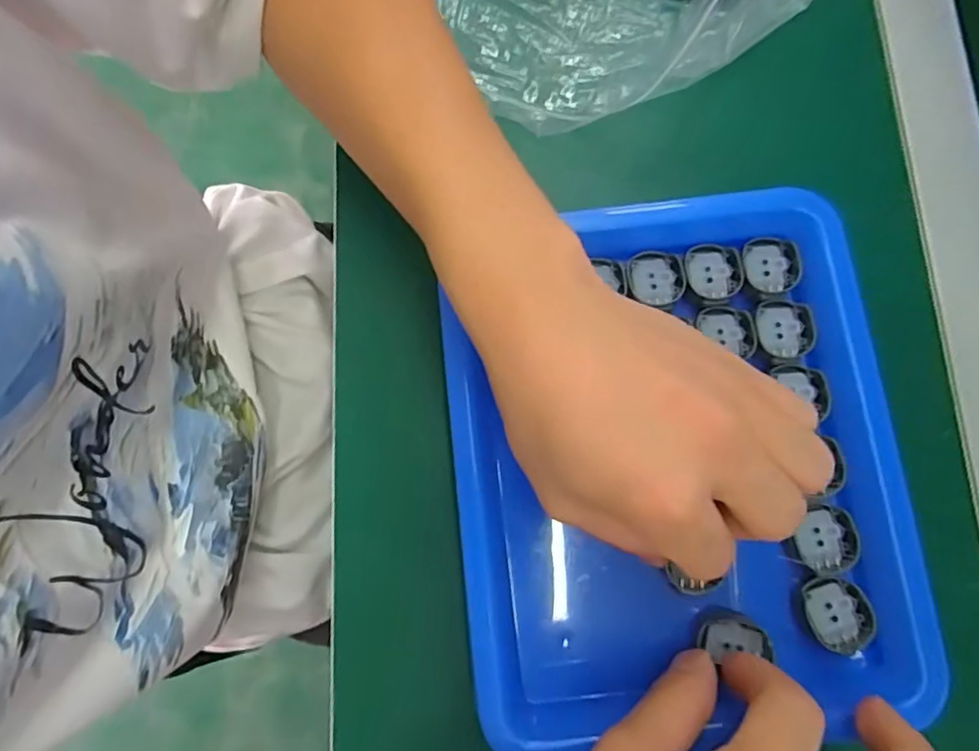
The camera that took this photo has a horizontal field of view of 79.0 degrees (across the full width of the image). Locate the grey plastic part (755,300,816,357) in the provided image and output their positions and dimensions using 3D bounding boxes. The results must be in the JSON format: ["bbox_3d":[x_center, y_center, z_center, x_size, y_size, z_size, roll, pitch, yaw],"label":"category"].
[{"bbox_3d":[0.130,-0.021,0.261,0.024,0.005,0.024,8,78,2],"label":"grey plastic part"}]

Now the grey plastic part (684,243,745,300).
[{"bbox_3d":[0.102,-0.046,0.269,0.024,0.008,0.027,-6,78,-1],"label":"grey plastic part"}]

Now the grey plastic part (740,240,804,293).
[{"bbox_3d":[0.128,-0.050,0.266,0.024,0.005,0.023,0,78,0],"label":"grey plastic part"}]

